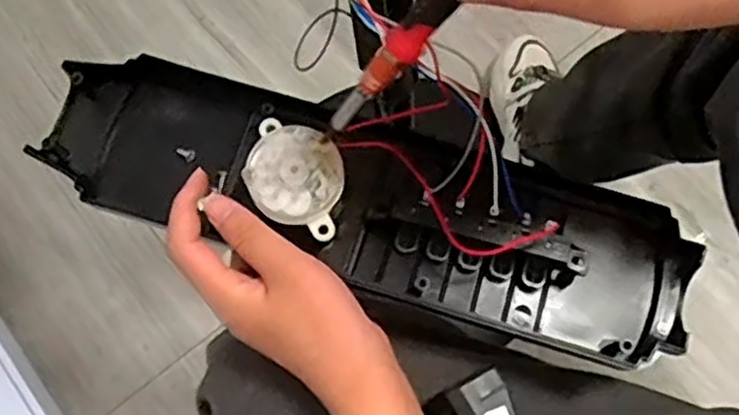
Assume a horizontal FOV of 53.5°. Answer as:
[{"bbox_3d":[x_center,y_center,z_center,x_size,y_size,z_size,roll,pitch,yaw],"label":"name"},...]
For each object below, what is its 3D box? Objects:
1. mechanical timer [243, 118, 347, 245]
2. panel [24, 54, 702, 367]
[{"bbox_3d":[-0.039,-0.017,0.389,0.055,0.017,0.051,20,76,7],"label":"mechanical timer"},{"bbox_3d":[-0.004,-0.007,0.407,0.356,0.055,0.106,18,76,3],"label":"panel"}]

